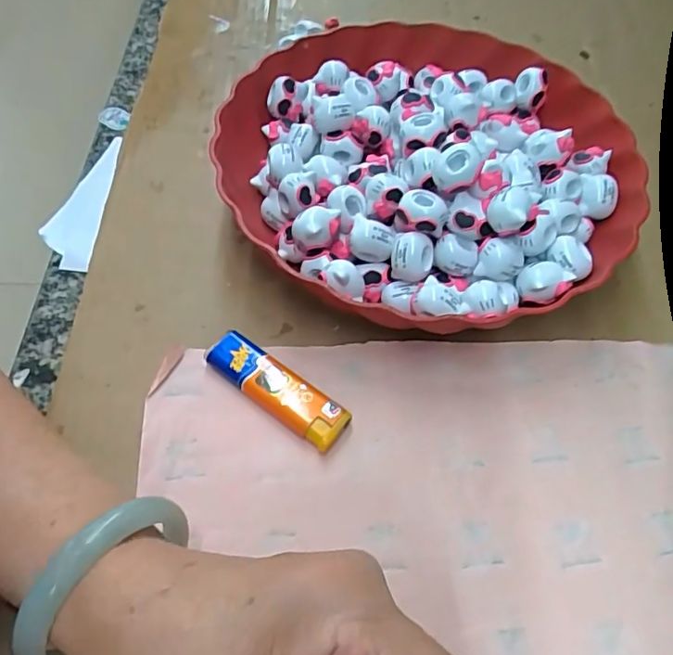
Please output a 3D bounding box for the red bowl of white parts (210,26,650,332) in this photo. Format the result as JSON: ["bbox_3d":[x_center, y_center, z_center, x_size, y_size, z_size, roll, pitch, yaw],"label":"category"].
[{"bbox_3d":[0.053,-0.099,0.339,0.230,0.066,0.232,1,57,-2],"label":"red bowl of white parts"}]

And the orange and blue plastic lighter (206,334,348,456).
[{"bbox_3d":[-0.030,0.031,0.282,0.079,0.013,0.023,35,62,19],"label":"orange and blue plastic lighter"}]

